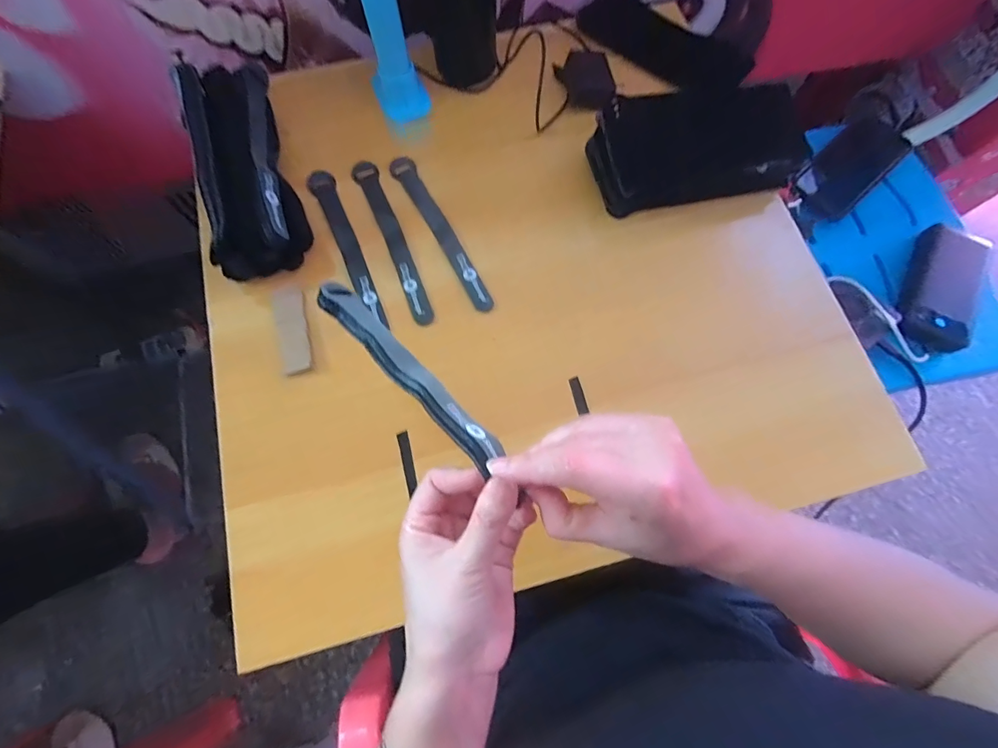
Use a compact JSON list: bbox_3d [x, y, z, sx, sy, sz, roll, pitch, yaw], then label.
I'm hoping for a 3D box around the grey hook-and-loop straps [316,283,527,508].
[{"bbox_3d":[-0.060,-0.005,0.278,0.022,0.015,0.172,-42,66,-13],"label":"grey hook-and-loop straps"}]

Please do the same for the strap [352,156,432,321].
[{"bbox_3d":[-0.107,-0.136,0.439,0.023,0.004,0.199,-21,75,-6],"label":"strap"}]

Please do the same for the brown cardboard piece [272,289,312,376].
[{"bbox_3d":[-0.196,-0.041,0.415,0.026,0.004,0.081,-10,76,-16],"label":"brown cardboard piece"}]

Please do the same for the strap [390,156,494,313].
[{"bbox_3d":[-0.060,-0.147,0.442,0.023,0.004,0.203,-26,73,-8],"label":"strap"}]

